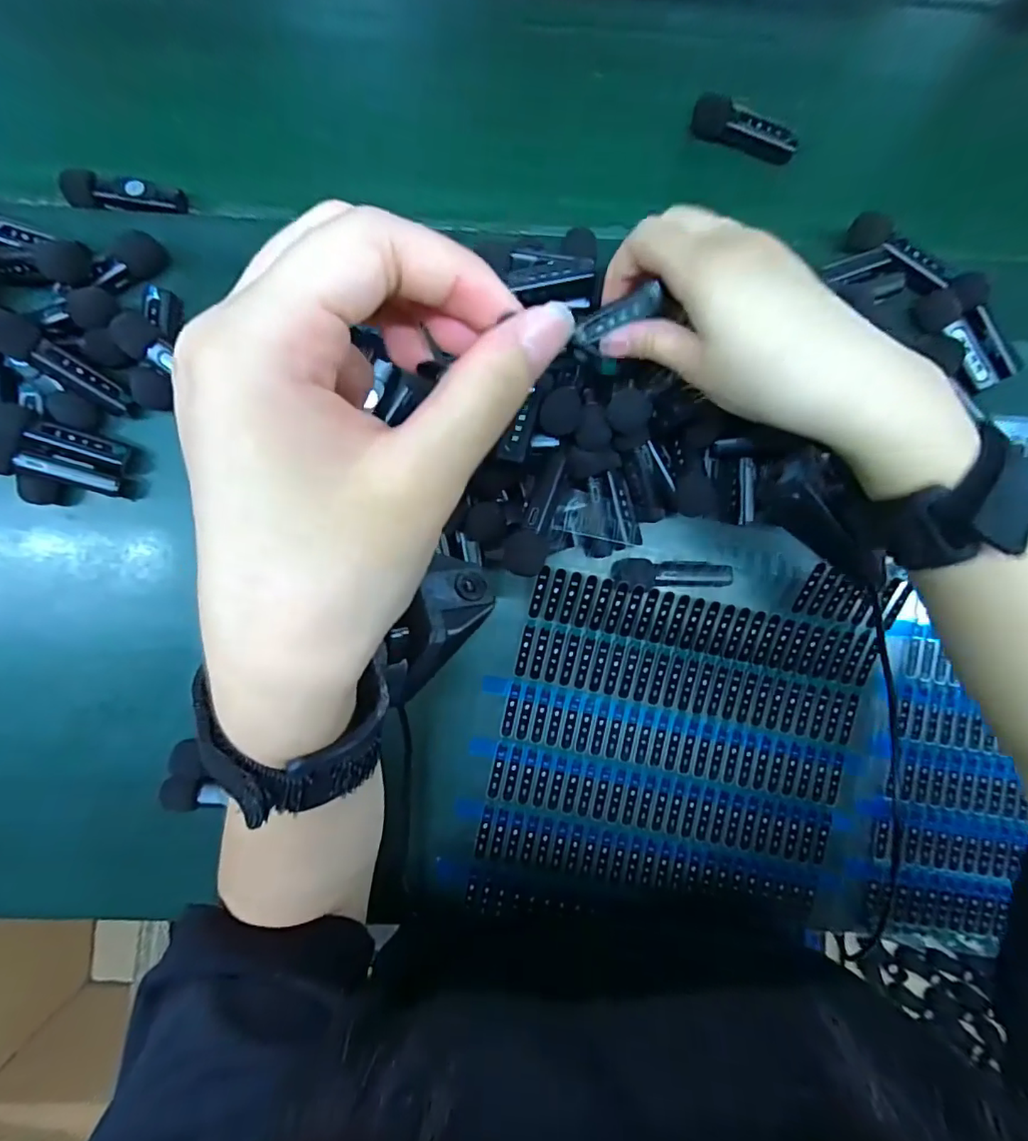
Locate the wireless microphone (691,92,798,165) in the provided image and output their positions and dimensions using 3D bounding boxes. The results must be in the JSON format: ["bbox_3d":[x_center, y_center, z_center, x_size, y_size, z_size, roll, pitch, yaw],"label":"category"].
[{"bbox_3d":[0.138,-0.264,0.324,0.063,0.015,0.019,15,87,-2],"label":"wireless microphone"}]

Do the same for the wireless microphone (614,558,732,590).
[{"bbox_3d":[0.090,0.003,0.303,0.068,0.013,0.016,3,87,-2],"label":"wireless microphone"}]

